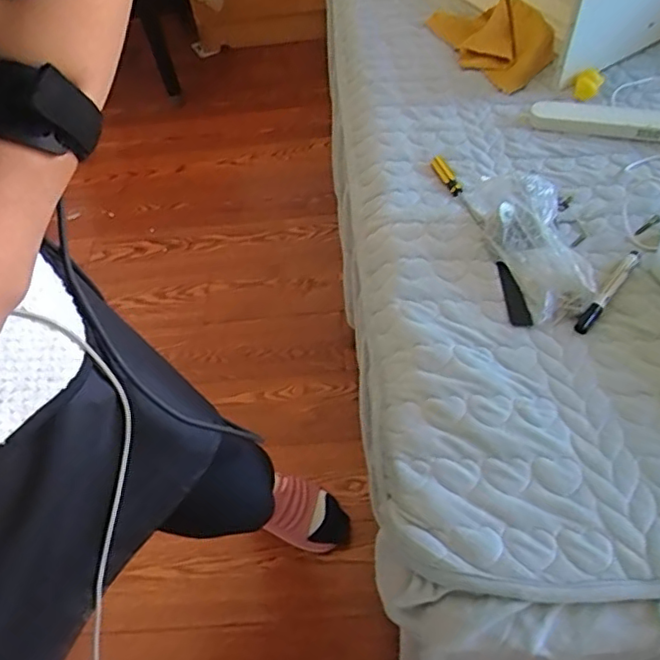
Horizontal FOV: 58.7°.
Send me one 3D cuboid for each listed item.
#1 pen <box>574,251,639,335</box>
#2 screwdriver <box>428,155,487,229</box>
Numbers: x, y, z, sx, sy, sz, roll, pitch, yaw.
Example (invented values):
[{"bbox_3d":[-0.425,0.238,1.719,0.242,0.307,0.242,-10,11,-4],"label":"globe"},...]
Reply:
[{"bbox_3d":[0.313,-0.051,0.655,0.017,0.018,0.146,31,59,25],"label":"pen"},{"bbox_3d":[0.168,-0.187,0.774,0.018,0.013,0.140,-18,53,-10],"label":"screwdriver"}]

